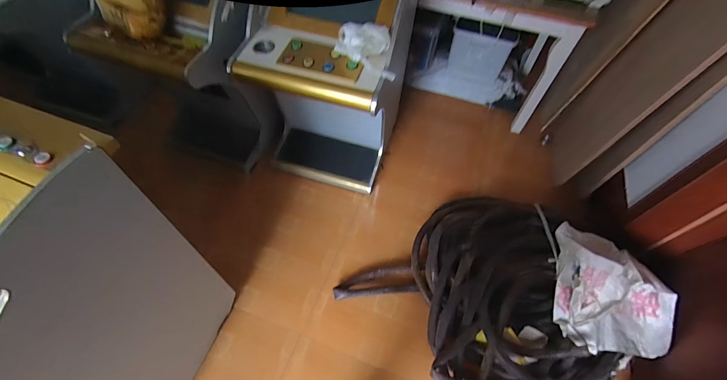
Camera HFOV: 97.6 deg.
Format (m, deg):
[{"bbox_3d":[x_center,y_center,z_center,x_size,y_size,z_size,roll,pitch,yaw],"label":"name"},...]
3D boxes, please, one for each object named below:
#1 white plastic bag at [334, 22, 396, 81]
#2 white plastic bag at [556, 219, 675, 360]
[{"bbox_3d":[0.003,-0.486,1.115,0.186,0.092,0.210,-4,56,-6],"label":"white plastic bag"},{"bbox_3d":[0.854,0.337,1.105,0.288,0.253,0.394,1,56,-2],"label":"white plastic bag"}]

